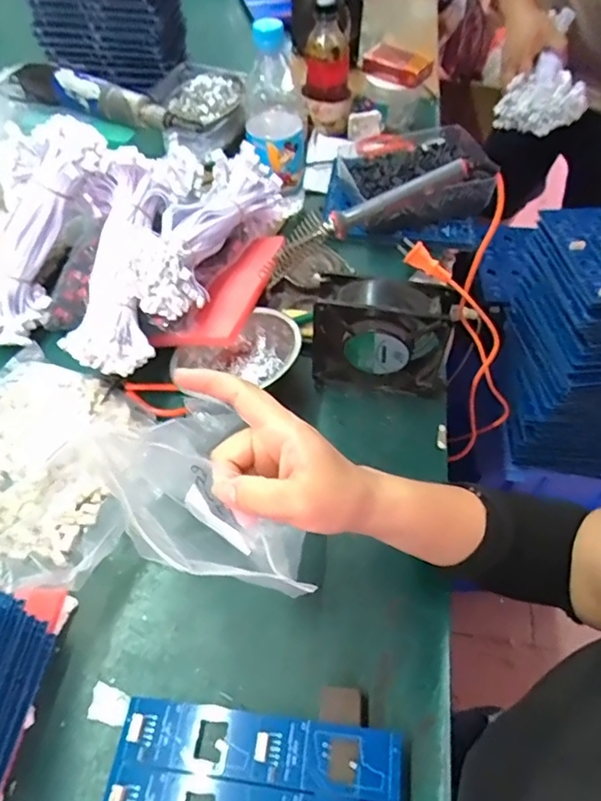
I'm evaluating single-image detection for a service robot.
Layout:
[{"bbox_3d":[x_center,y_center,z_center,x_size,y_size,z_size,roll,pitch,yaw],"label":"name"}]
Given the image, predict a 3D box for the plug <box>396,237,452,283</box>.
[{"bbox_3d":[0.145,-0.162,0.631,0.070,0.024,0.015,39,62,8],"label":"plug"}]

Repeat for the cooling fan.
[{"bbox_3d":[0.077,-0.056,0.510,0.129,0.124,0.045,9,55,6],"label":"cooling fan"}]

